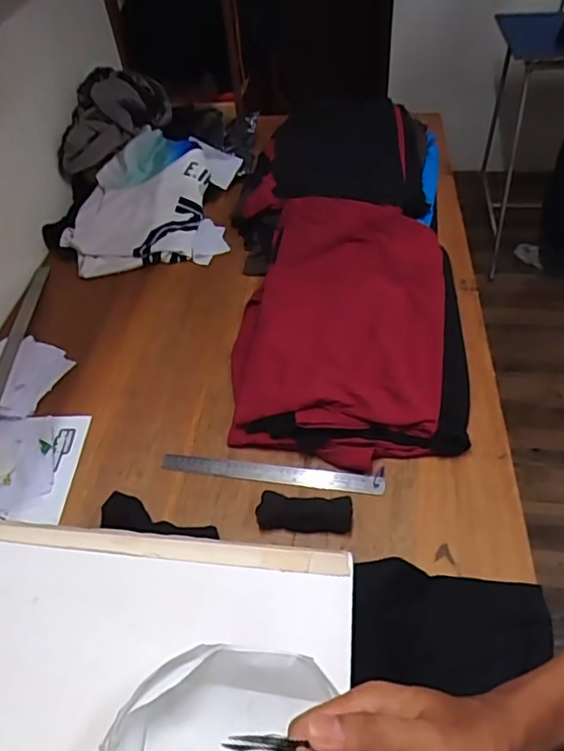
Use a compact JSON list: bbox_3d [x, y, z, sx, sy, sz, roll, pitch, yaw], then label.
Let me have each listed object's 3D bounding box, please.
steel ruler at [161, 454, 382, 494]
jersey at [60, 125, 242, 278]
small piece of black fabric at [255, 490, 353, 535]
[{"bbox_3d":[-0.016,0.141,0.825,0.320,0.006,0.030,6,58,8],"label":"steel ruler"},{"bbox_3d":[-0.284,-0.395,1.228,0.344,0.118,0.367,-2,47,2],"label":"jersey"},{"bbox_3d":[0.030,0.184,0.766,0.124,0.024,0.044,1,47,4],"label":"small piece of black fabric"}]

